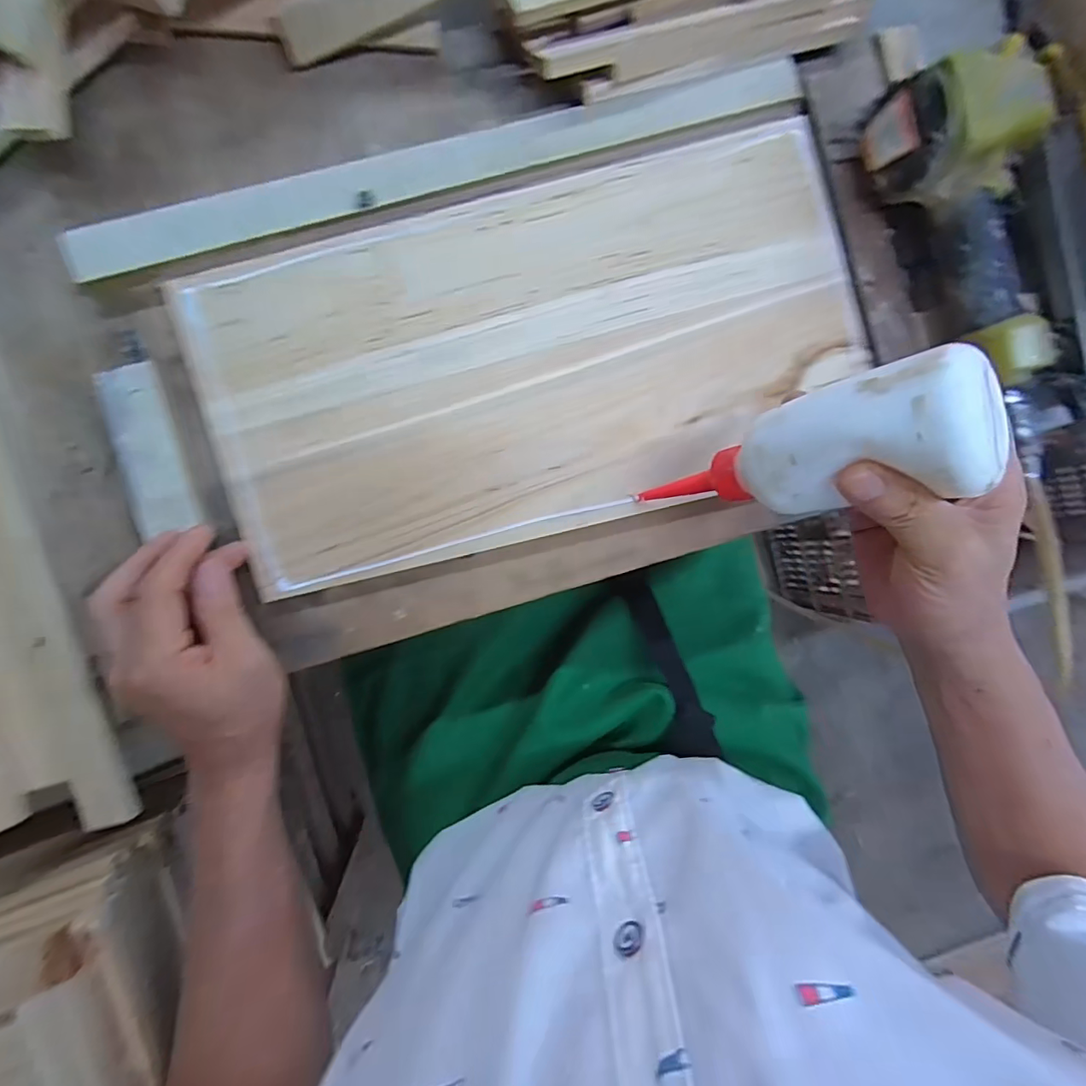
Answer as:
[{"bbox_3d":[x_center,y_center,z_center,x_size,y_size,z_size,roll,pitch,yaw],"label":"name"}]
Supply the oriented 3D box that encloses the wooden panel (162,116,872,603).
[{"bbox_3d":[0.009,-0.118,0.332,0.417,0.018,0.212,-18,91,-6],"label":"wooden panel"}]

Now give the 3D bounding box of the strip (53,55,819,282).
[{"bbox_3d":[-0.046,-0.235,0.319,0.458,0.020,0.024,-20,91,-6],"label":"strip"}]

